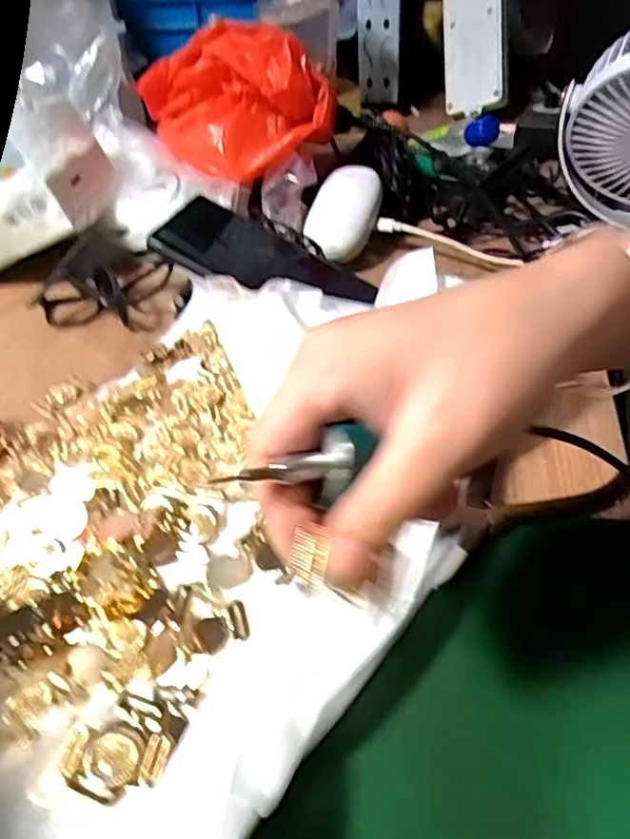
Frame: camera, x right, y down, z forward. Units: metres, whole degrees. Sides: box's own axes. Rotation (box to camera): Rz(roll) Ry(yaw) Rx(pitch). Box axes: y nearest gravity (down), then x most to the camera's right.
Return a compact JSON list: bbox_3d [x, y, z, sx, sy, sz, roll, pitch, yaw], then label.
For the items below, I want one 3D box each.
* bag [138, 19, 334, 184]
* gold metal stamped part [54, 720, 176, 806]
[{"bbox_3d":[-0.079,-0.286,0.548,0.190,0.104,0.079,28,53,30],"label":"bag"},{"bbox_3d":[-0.078,0.130,0.236,0.039,0.004,0.027,7,45,13],"label":"gold metal stamped part"}]

